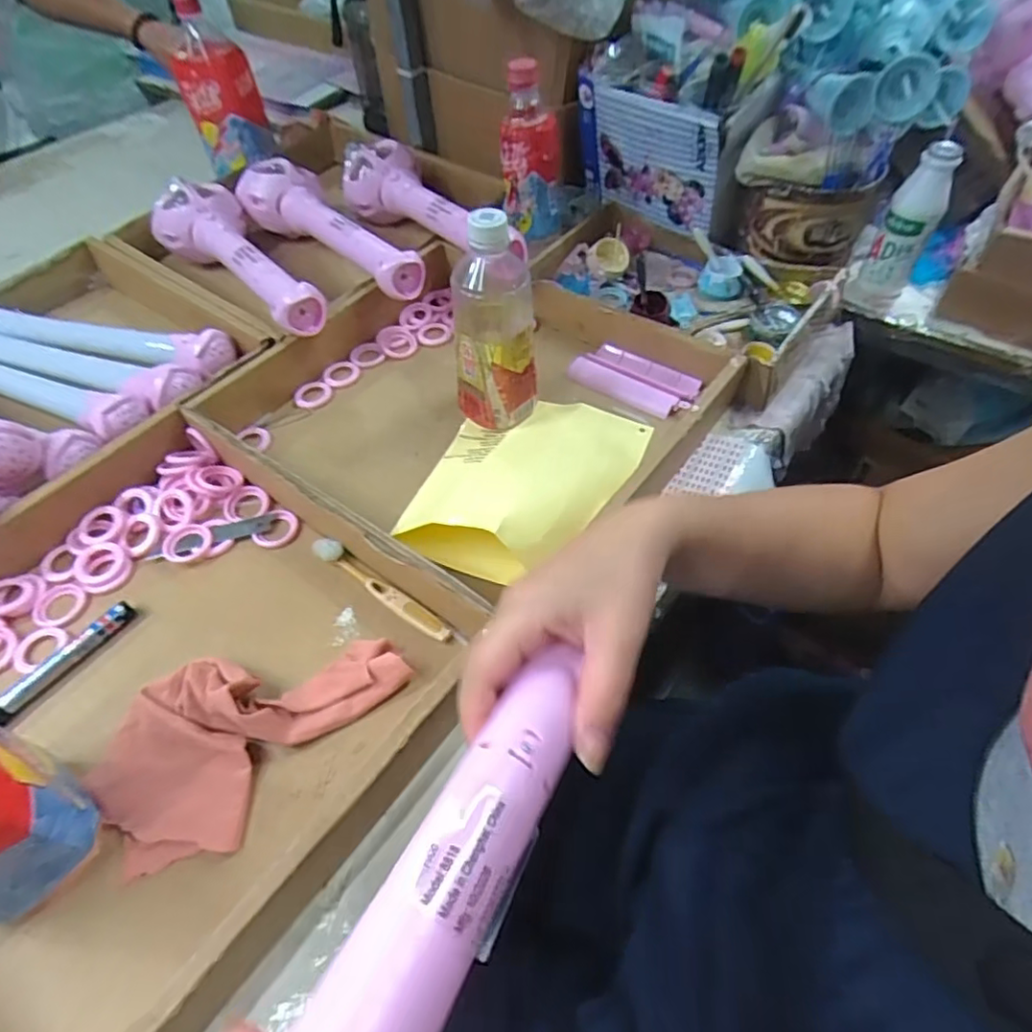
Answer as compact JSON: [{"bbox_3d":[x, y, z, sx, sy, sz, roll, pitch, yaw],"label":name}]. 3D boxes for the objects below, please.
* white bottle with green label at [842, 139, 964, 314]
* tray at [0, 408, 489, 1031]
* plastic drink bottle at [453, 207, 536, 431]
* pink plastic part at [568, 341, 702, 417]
[{"bbox_3d":[0.397,-0.293,0.642,0.056,0.156,0.052,24,57,19],"label":"white bottle with green label"},{"bbox_3d":[-0.254,0.109,0.416,0.361,0.061,0.343,30,59,22],"label":"tray"},{"bbox_3d":[-0.020,-0.161,0.527,0.067,0.187,0.074,-5,53,-2],"label":"plastic drink bottle"},{"bbox_3d":[0.118,-0.134,0.610,0.123,0.012,0.060,31,60,22],"label":"pink plastic part"}]

